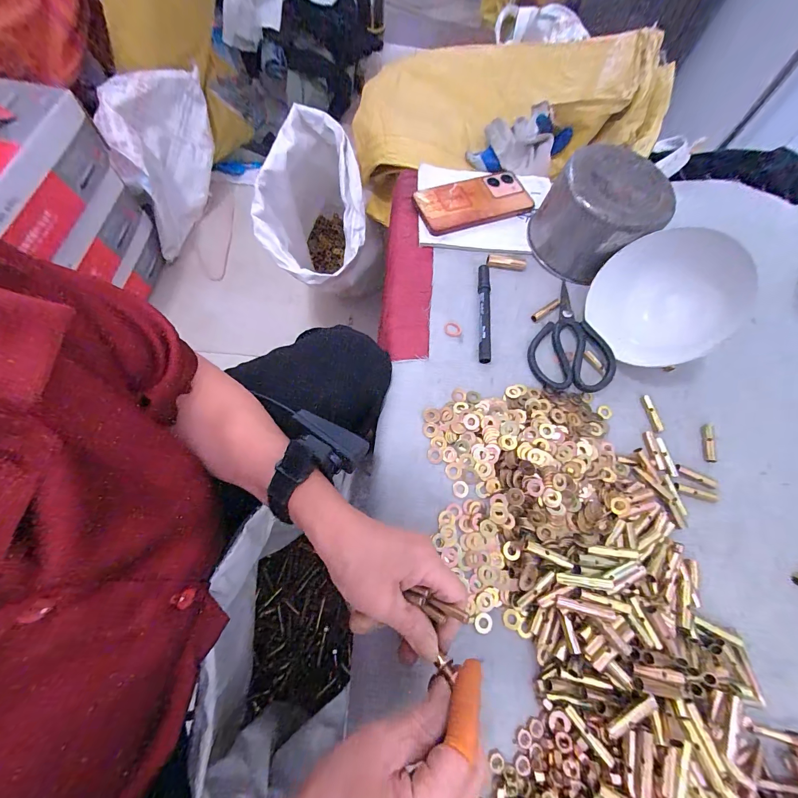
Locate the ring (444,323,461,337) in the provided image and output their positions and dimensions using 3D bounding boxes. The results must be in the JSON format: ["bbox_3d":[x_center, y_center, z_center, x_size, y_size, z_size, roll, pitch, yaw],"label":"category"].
[{"bbox_3d":[0.065,-0.085,0.422,0.021,0.004,0.017,31,68,8],"label":"ring"}]

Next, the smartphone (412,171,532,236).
[{"bbox_3d":[0.108,-0.281,0.492,0.168,0.009,0.075,-20,86,-11],"label":"smartphone"}]

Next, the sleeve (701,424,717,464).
[{"bbox_3d":[0.351,0.050,0.392,0.010,0.009,0.045,17,67,2],"label":"sleeve"}]

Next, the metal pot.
[{"bbox_3d":[0.251,-0.233,0.442,0.131,0.102,0.126,2,67,-4],"label":"metal pot"}]

